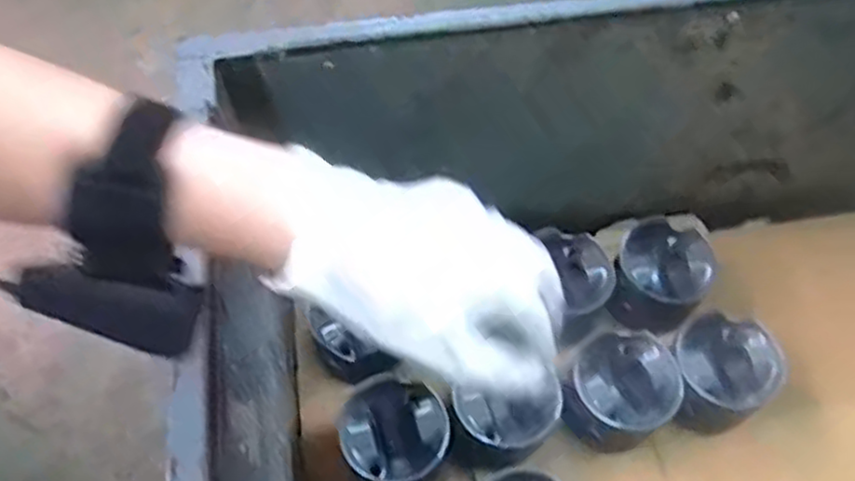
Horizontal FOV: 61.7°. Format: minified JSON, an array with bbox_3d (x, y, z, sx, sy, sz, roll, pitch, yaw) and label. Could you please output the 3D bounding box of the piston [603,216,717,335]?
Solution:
[{"bbox_3d":[0.219,0.035,0.681,0.088,0.058,0.098,36,67,19],"label":"piston"}]

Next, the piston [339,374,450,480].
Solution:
[{"bbox_3d":[-0.028,0.165,0.602,0.087,0.063,0.084,0,60,0],"label":"piston"}]

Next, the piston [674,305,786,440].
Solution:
[{"bbox_3d":[0.253,0.120,0.637,0.097,0.082,0.093,0,60,0],"label":"piston"}]

